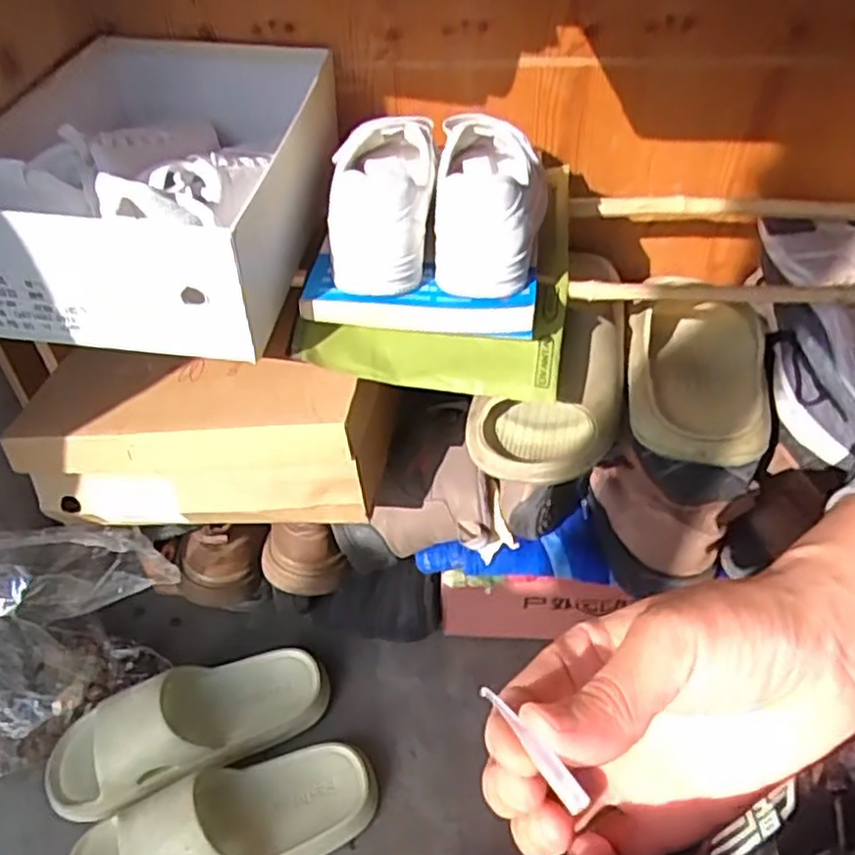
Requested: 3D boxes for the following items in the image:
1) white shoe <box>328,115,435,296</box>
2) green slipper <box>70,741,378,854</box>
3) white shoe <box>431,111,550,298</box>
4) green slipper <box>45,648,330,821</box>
[{"bbox_3d":[-0.032,-0.161,0.493,0.067,0.070,0.125,3,64,5],"label":"white shoe"},{"bbox_3d":[-0.169,0.338,0.608,0.254,0.077,0.097,-19,46,-18],"label":"green slipper"},{"bbox_3d":[0.044,-0.159,0.501,0.073,0.085,0.130,2,60,3],"label":"white shoe"},{"bbox_3d":[-0.219,0.271,0.665,0.248,0.060,0.088,-17,46,-16],"label":"green slipper"}]

